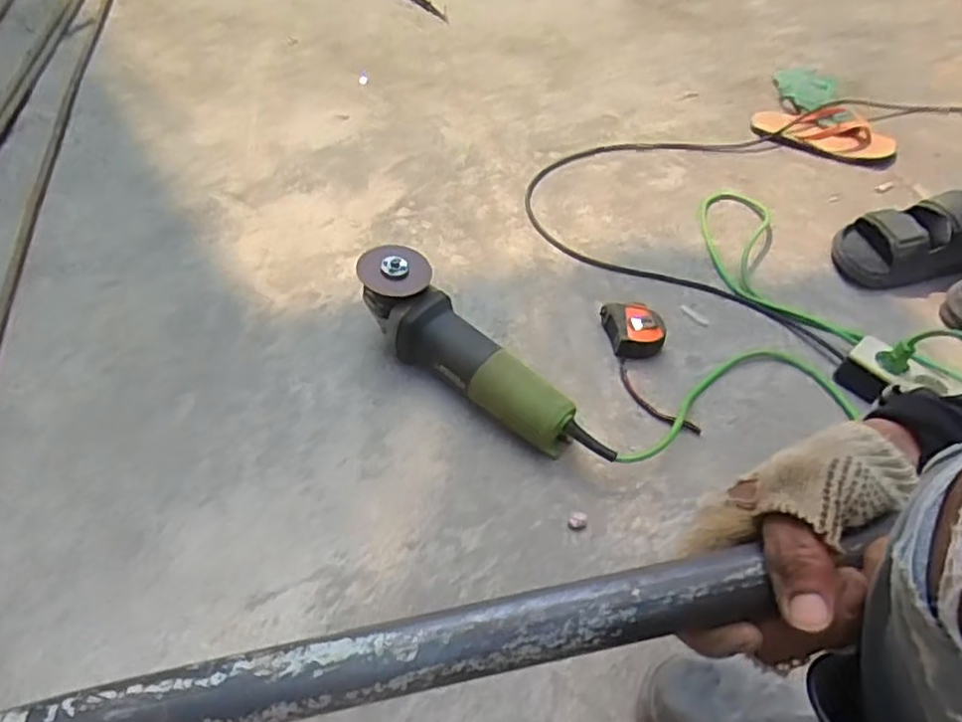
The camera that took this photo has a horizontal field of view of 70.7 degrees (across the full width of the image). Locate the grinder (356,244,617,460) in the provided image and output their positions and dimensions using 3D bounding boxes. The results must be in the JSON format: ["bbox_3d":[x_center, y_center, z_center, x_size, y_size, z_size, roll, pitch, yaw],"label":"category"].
[{"bbox_3d":[0.002,-0.002,0.698,0.315,0.101,0.071,33,54,21],"label":"grinder"}]

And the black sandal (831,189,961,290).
[{"bbox_3d":[0.597,-0.174,0.908,0.256,0.087,0.115,-12,51,-15],"label":"black sandal"}]

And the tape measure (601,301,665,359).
[{"bbox_3d":[0.176,-0.037,0.789,0.058,0.031,0.066,-4,50,-9],"label":"tape measure"}]

